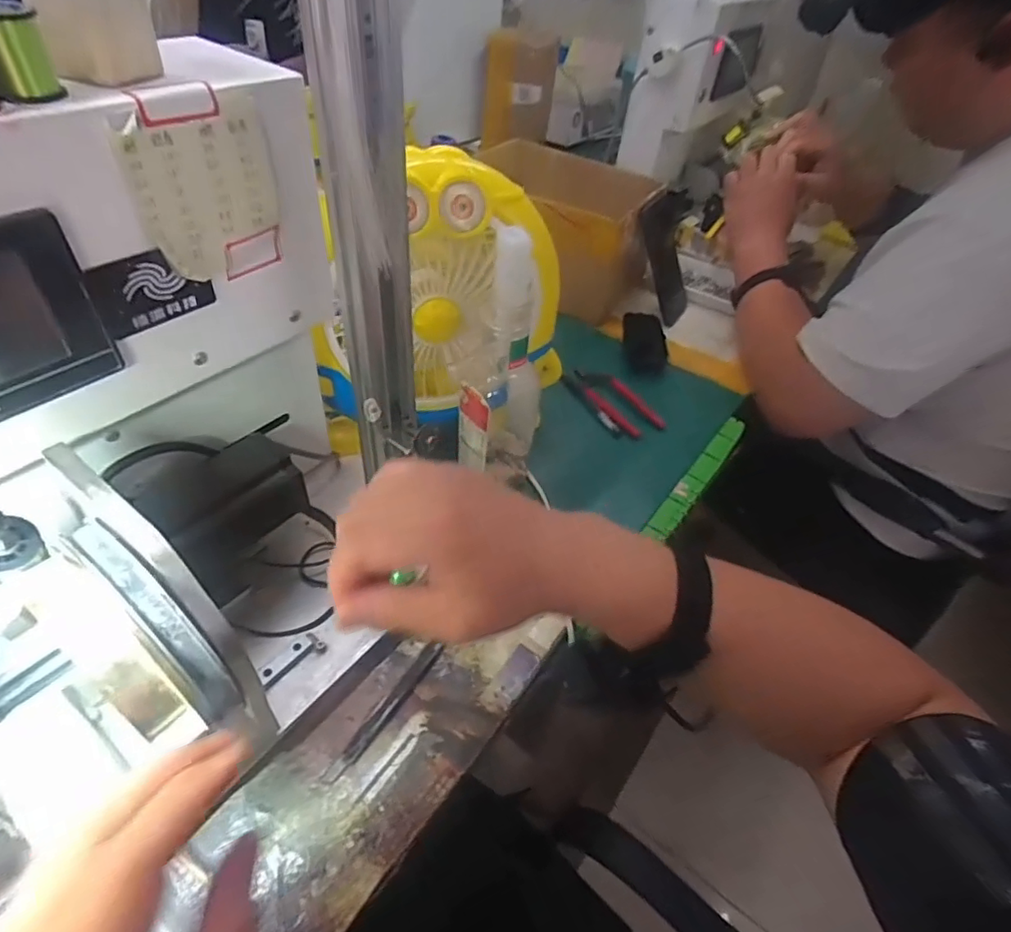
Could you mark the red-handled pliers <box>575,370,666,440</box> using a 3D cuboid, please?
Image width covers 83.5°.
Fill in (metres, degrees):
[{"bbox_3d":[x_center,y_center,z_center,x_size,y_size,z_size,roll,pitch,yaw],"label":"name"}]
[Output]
[{"bbox_3d":[0.128,-0.081,0.671,0.055,0.021,0.138,-12,48,-18],"label":"red-handled pliers"}]

